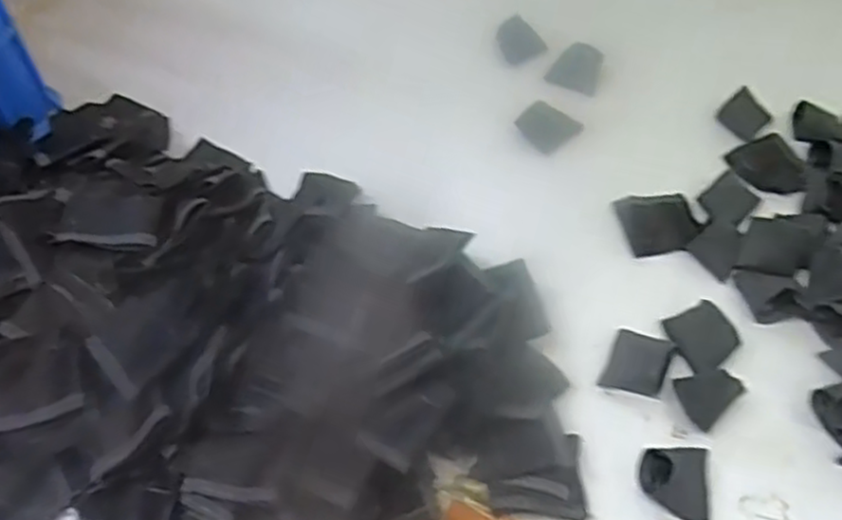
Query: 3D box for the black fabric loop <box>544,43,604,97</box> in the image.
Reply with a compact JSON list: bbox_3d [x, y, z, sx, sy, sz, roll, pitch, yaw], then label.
[{"bbox_3d":[0.127,-0.158,0.607,0.043,0.024,0.032,23,56,18],"label":"black fabric loop"}]

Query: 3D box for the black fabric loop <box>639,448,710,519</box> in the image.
[{"bbox_3d":[0.139,0.119,0.402,0.035,0.011,0.039,8,53,8],"label":"black fabric loop"}]

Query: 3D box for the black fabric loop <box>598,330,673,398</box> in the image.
[{"bbox_3d":[0.130,0.062,0.444,0.034,0.009,0.041,20,55,16],"label":"black fabric loop"}]

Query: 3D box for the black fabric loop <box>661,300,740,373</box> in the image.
[{"bbox_3d":[0.171,0.047,0.450,0.037,0.014,0.040,-23,55,-16],"label":"black fabric loop"}]

